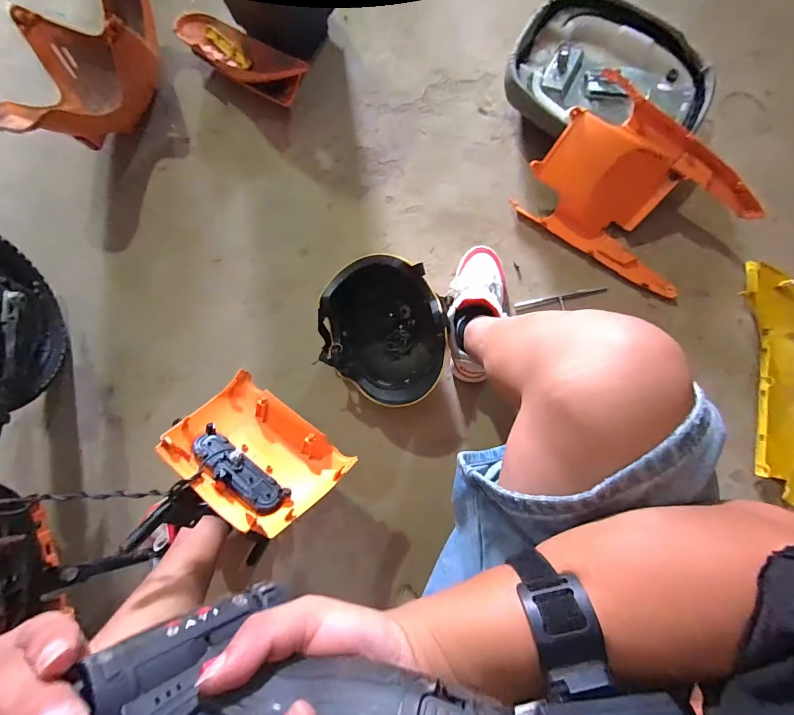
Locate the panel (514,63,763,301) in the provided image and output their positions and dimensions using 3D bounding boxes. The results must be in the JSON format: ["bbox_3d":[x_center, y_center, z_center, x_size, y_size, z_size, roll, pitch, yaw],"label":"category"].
[{"bbox_3d":[0.451,-0.312,0.702,0.369,0.128,0.253,37,88,7],"label":"panel"}]

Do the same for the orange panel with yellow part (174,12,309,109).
[{"bbox_3d":[-0.353,-0.683,0.844,0.334,0.070,0.125,30,87,7],"label":"orange panel with yellow part"}]

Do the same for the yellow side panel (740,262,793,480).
[{"bbox_3d":[0.729,0.023,0.695,0.130,0.033,0.389,2,84,5],"label":"yellow side panel"}]

